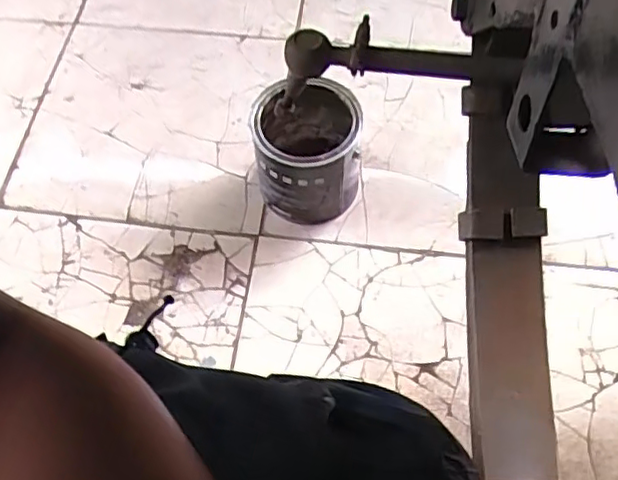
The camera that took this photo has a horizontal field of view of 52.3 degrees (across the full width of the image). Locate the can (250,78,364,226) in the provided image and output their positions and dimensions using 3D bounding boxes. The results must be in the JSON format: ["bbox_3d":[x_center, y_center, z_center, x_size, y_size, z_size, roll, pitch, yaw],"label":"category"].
[{"bbox_3d":[-0.002,-0.129,0.888,0.137,0.186,0.149,-1,60,1],"label":"can"}]

